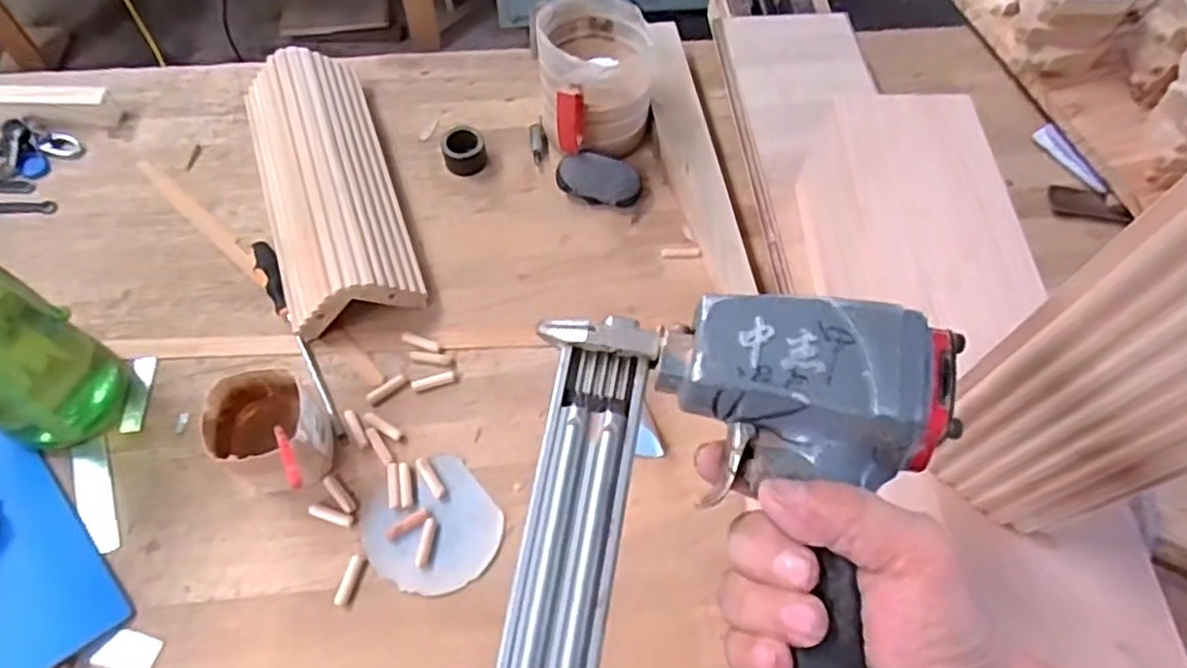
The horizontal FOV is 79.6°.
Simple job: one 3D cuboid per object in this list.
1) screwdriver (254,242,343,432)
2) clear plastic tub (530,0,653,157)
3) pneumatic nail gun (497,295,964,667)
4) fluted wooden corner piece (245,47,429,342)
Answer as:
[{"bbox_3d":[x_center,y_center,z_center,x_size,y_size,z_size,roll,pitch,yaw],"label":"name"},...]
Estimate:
[{"bbox_3d":[-0.289,0.000,0.690,0.020,0.021,0.227,-24,66,-15],"label":"screwdriver"},{"bbox_3d":[-0.005,-0.273,0.772,0.122,0.134,0.130,1,62,-2],"label":"clear plastic tub"},{"bbox_3d":[0.051,0.104,0.263,0.163,0.067,0.236,5,62,0],"label":"pneumatic nail gun"},{"bbox_3d":[-0.279,-0.158,0.742,0.129,0.070,0.324,-18,64,-12],"label":"fluted wooden corner piece"}]

